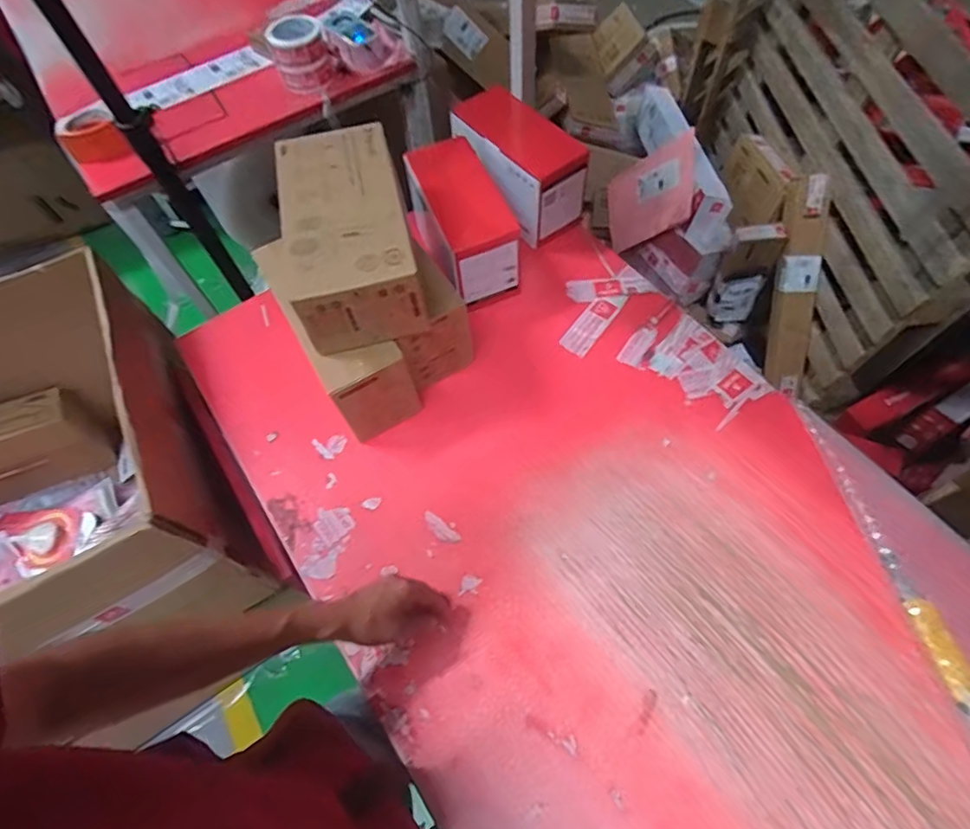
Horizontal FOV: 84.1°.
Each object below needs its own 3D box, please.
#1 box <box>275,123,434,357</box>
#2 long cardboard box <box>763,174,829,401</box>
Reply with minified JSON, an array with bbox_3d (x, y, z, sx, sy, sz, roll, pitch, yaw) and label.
[{"bbox_3d":[-0.178,-0.238,0.707,0.155,0.109,0.281,-15,63,-4],"label":"box"},{"bbox_3d":[0.927,-0.373,1.609,0.112,0.623,0.079,-2,21,2],"label":"long cardboard box"}]

